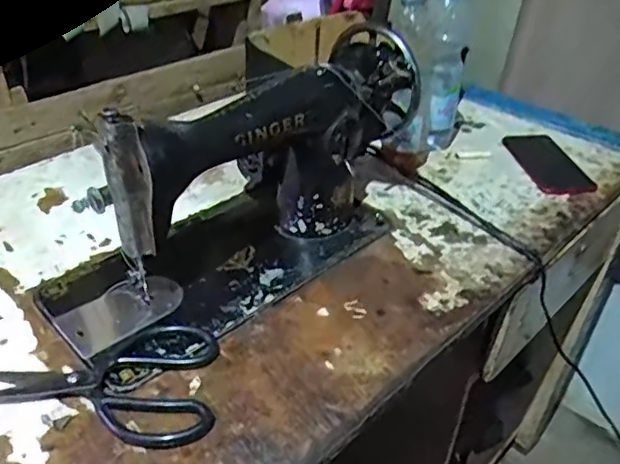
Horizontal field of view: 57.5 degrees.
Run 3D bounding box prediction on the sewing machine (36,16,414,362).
[{"bbox_3d":[-0.070,-0.062,0.586,0.176,0.193,0.421,31,44,34],"label":"sewing machine"}]

